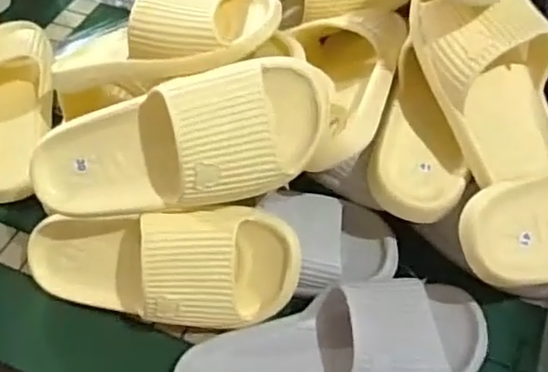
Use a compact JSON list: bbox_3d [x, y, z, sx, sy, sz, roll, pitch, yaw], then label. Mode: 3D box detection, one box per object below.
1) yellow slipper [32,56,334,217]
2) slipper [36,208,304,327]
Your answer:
[{"bbox_3d":[-0.076,-0.032,0.552,0.257,0.105,0.100,-16,12,5],"label":"yellow slipper"},{"bbox_3d":[-0.101,0.070,0.582,0.253,0.073,0.102,0,96,13],"label":"slipper"}]

